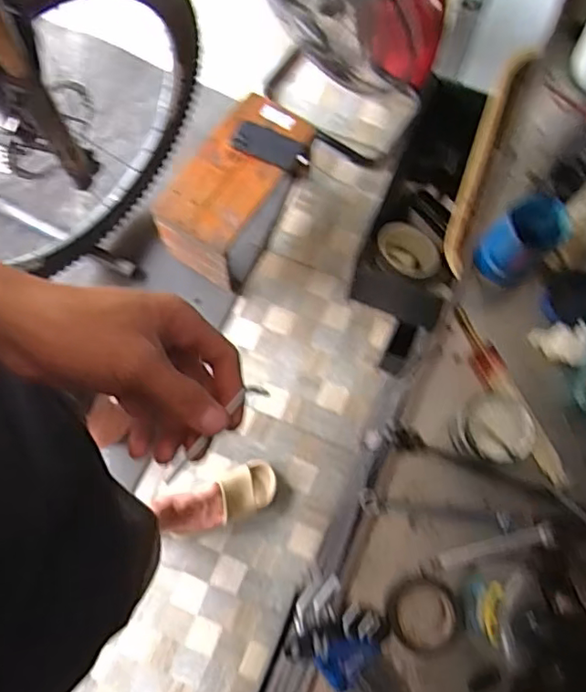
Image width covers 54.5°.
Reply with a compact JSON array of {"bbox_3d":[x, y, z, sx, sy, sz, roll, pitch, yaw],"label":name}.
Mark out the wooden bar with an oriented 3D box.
[{"bbox_3d":[0.228,-0.228,0.679,0.033,0.048,0.304,20,76,5],"label":"wooden bar"}]

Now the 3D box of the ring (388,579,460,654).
[{"bbox_3d":[0.105,0.216,0.456,0.055,0.015,0.052,0,75,0],"label":"ring"}]

